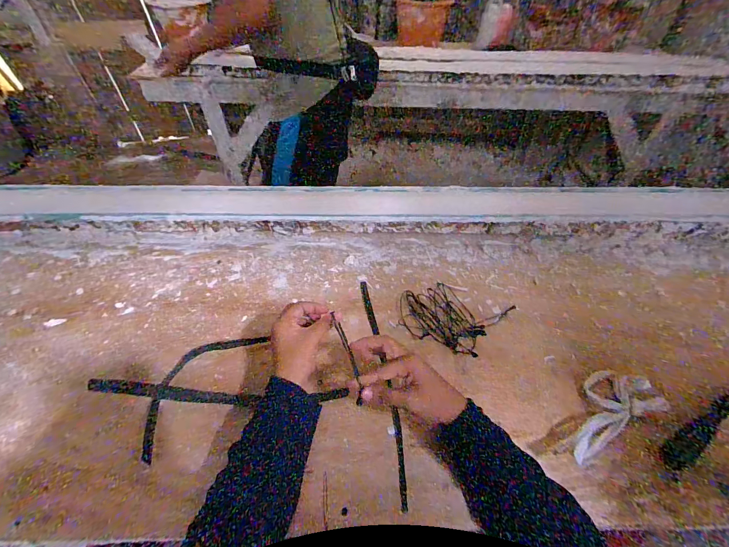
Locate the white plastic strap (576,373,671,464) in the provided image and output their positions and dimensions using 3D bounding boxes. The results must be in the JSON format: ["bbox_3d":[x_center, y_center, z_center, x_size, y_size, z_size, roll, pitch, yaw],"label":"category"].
[{"bbox_3d":[0.321,0.180,0.445,0.152,0.018,0.076,-19,52,-16],"label":"white plastic strap"}]

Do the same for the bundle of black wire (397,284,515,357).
[{"bbox_3d":[0.141,0.070,0.551,0.159,0.010,0.128,26,54,21],"label":"bundle of black wire"}]

